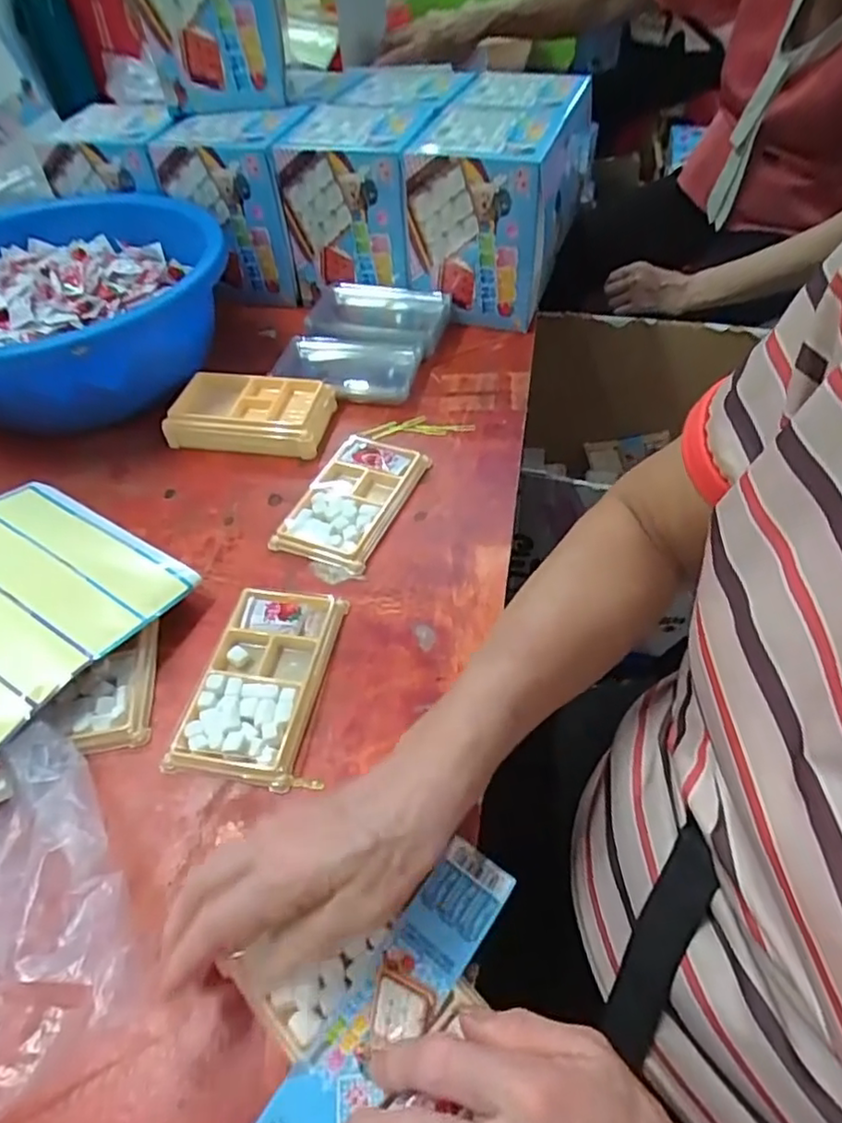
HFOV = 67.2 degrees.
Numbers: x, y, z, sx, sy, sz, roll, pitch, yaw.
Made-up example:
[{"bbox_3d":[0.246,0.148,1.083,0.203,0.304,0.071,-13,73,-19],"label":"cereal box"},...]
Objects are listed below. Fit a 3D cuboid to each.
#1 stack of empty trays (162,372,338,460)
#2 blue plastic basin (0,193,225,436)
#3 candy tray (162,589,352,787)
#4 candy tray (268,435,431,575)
[{"bbox_3d":[-0.156,-0.137,0.583,0.139,0.037,0.079,6,50,9],"label":"stack of empty trays"},{"bbox_3d":[-0.330,-0.238,0.614,0.268,0.118,0.284,-2,49,2],"label":"blue plastic basin"},{"bbox_3d":[-0.101,0.074,0.413,0.077,0.016,0.134,6,50,9],"label":"candy tray"},{"bbox_3d":[-0.053,-0.054,0.515,0.078,0.014,0.134,17,53,17],"label":"candy tray"}]

